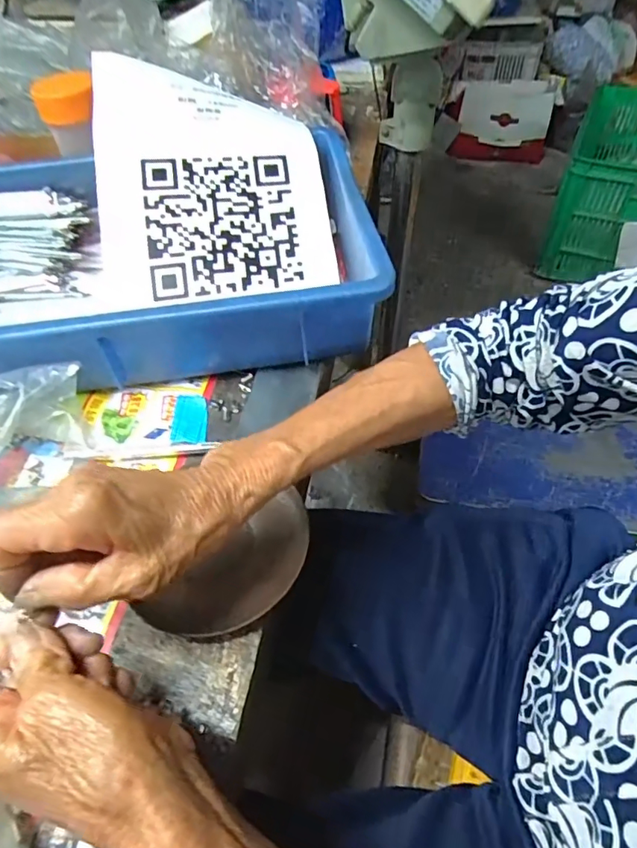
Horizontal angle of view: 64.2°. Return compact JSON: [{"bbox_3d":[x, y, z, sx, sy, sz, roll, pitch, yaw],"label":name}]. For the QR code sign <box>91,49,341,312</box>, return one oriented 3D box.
[{"bbox_3d":[-0.106,-0.245,0.502,0.216,0.030,0.274,-6,76,-6],"label":"QR code sign"}]

